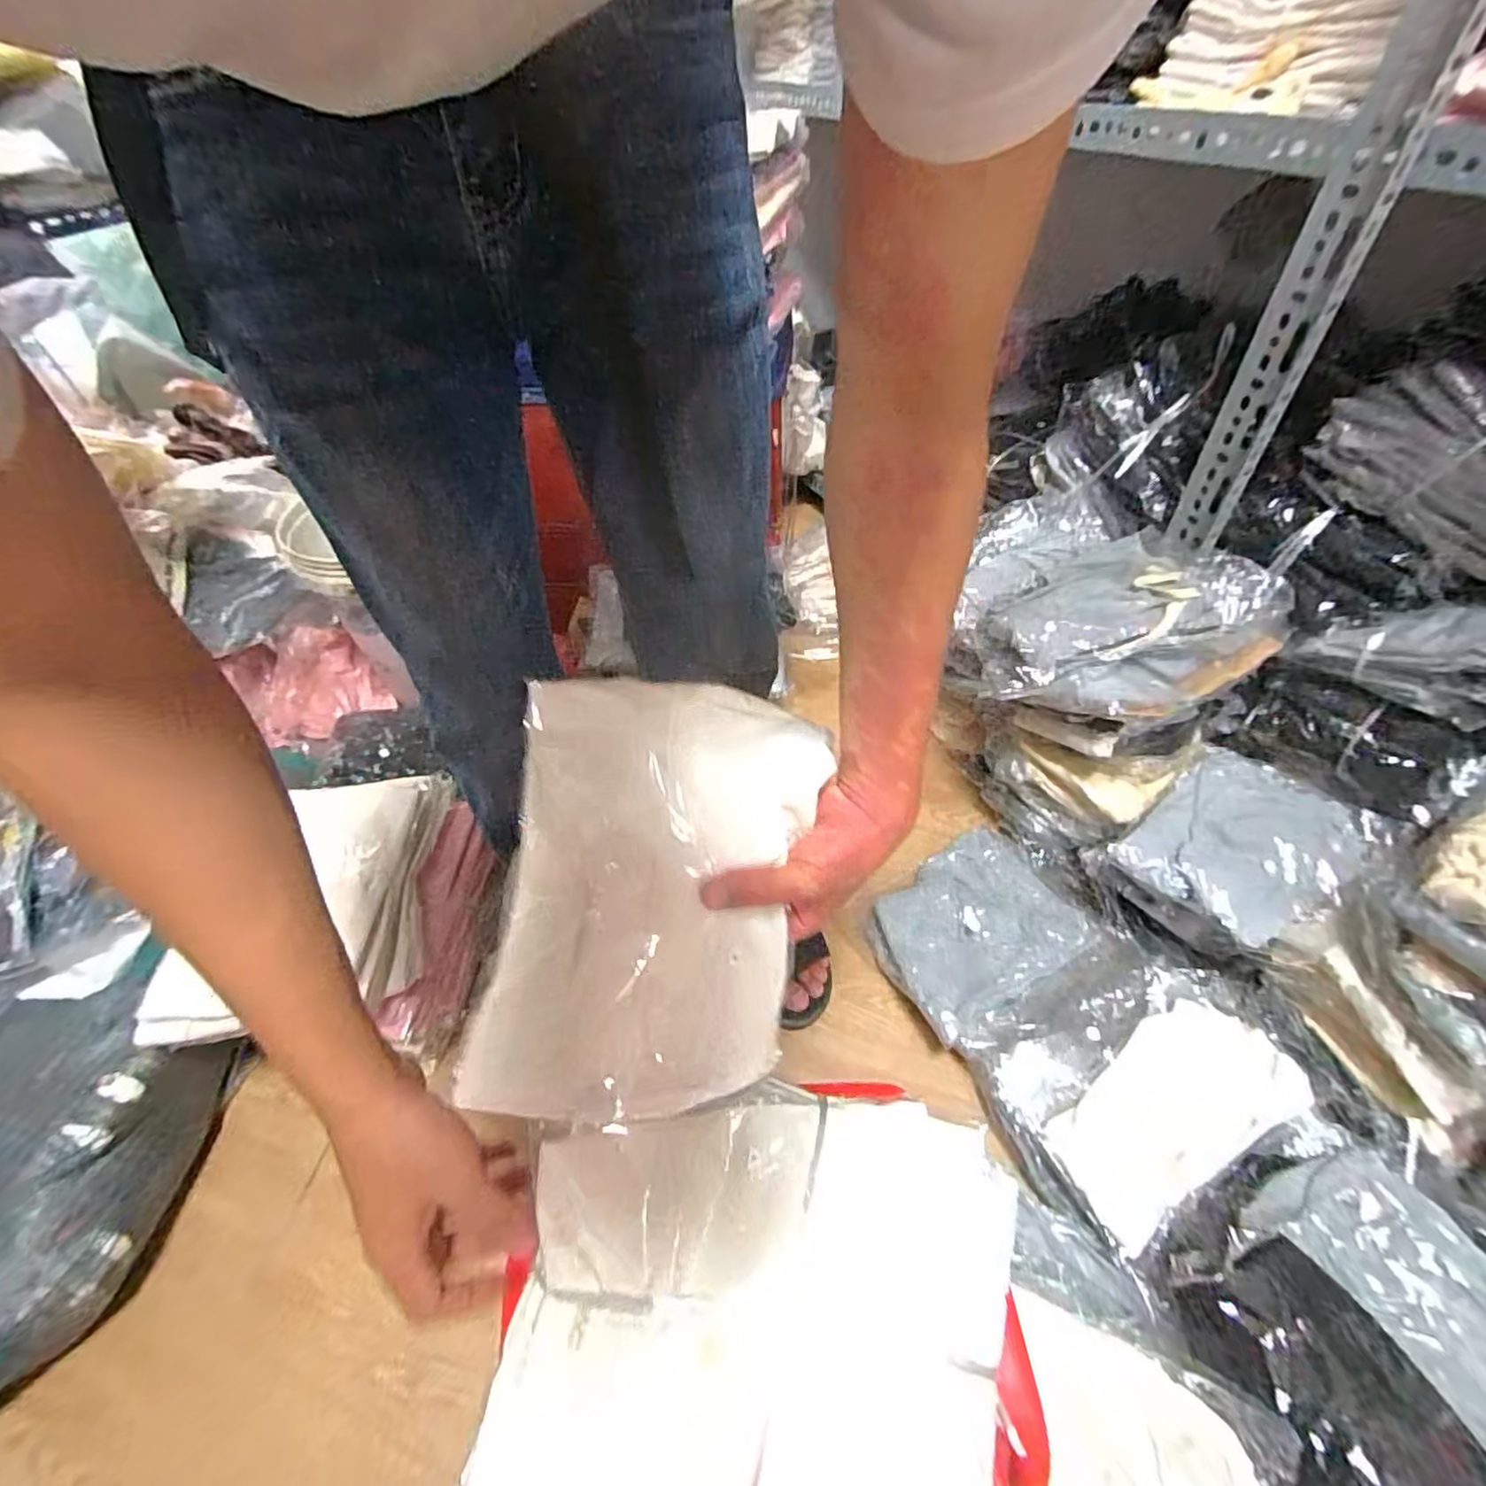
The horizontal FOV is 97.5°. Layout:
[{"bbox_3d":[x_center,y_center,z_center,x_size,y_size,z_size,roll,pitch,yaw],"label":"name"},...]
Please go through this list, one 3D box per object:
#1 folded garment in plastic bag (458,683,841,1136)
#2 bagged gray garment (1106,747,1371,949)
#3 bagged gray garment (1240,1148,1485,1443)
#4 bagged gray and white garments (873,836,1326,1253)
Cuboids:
[{"bbox_3d":[-0.054,0.087,0.400,0.190,0.044,0.249,5,76,-3],"label":"folded garment in plastic bag"},{"bbox_3d":[0.549,0.109,0.716,0.222,0.039,0.174,-33,55,-24],"label":"bagged gray garment"},{"bbox_3d":[0.528,0.434,0.460,0.104,0.034,0.252,-24,52,-18],"label":"bagged gray garment"},{"bbox_3d":[0.339,0.274,0.732,0.271,0.090,0.423,-24,51,-17],"label":"bagged gray and white garments"}]

